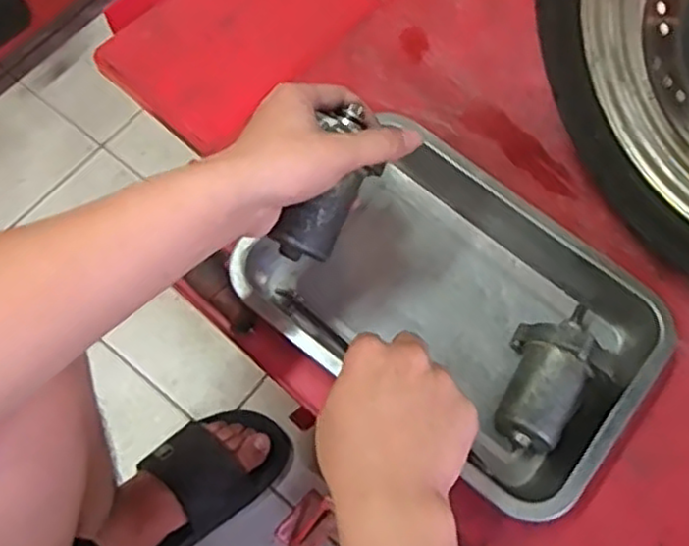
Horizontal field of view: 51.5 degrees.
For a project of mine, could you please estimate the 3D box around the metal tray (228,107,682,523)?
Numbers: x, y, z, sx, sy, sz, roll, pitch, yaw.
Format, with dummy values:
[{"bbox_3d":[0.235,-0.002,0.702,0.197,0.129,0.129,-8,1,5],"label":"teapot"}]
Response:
[{"bbox_3d":[0.088,0.024,0.560,0.296,0.063,0.206,37,71,11],"label":"metal tray"}]

